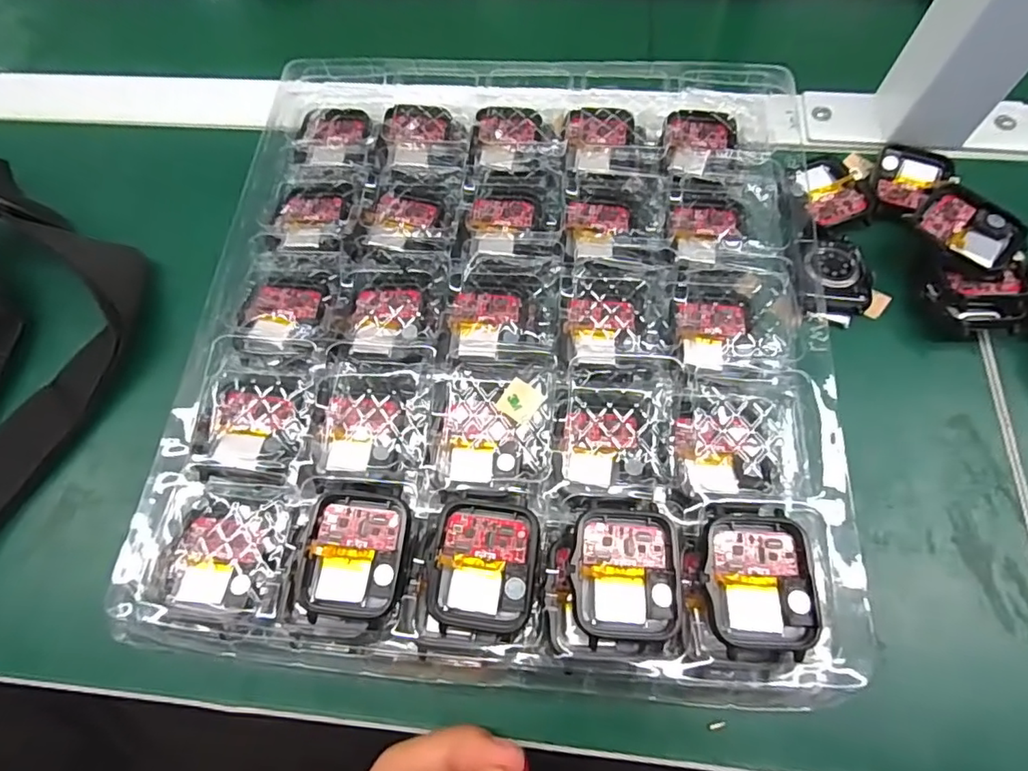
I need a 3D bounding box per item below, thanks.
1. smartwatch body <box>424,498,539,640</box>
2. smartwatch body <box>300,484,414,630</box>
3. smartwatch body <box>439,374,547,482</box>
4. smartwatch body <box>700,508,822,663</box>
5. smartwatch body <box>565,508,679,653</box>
[{"bbox_3d":[-0.011,0.064,0.197,0.037,0.007,0.044,7,68,5],"label":"smartwatch body"},{"bbox_3d":[-0.058,0.062,0.203,0.037,0.007,0.045,6,68,5],"label":"smartwatch body"},{"bbox_3d":[-0.008,0.018,0.225,0.042,0.011,0.042,6,68,4],"label":"smartwatch body"},{"bbox_3d":[0.085,0.068,0.190,0.037,0.007,0.045,3,68,3],"label":"smartwatch body"},{"bbox_3d":[0.040,0.067,0.195,0.038,0.008,0.044,2,67,3],"label":"smartwatch body"}]

